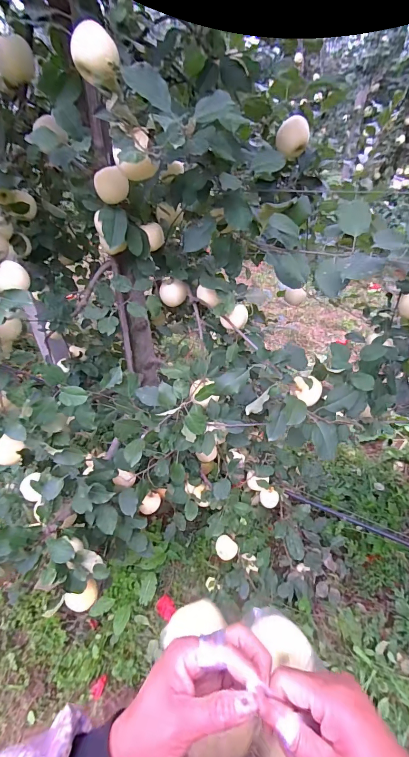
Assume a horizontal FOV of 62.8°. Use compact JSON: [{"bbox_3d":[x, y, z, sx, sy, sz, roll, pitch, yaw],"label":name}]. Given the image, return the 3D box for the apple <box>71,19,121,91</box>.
[{"bbox_3d":[-0.158,-0.462,0.480,0.064,0.073,0.074,-8,38,-4],"label":"apple"}]

